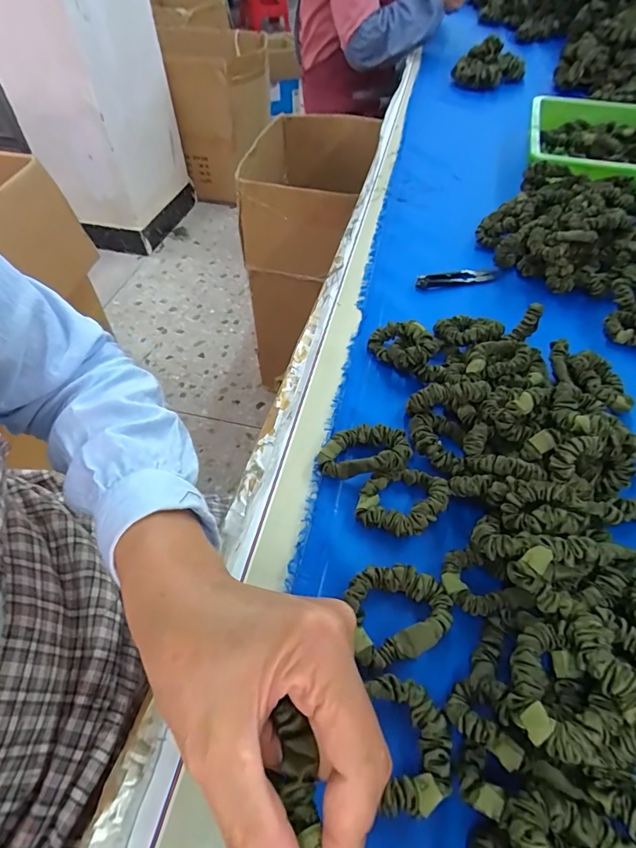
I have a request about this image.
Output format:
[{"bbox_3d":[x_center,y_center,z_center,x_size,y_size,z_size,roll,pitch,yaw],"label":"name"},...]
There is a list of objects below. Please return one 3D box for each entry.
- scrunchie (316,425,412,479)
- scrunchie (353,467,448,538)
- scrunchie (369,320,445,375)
[{"bbox_3d":[0.036,0.021,0.346,0.069,0.022,0.044,1,52,1],"label":"scrunchie"},{"bbox_3d":[0.062,0.054,0.322,0.057,0.022,0.055,0,52,0],"label":"scrunchie"},{"bbox_3d":[0.080,-0.073,0.417,0.064,0.034,0.052,16,54,12],"label":"scrunchie"}]

